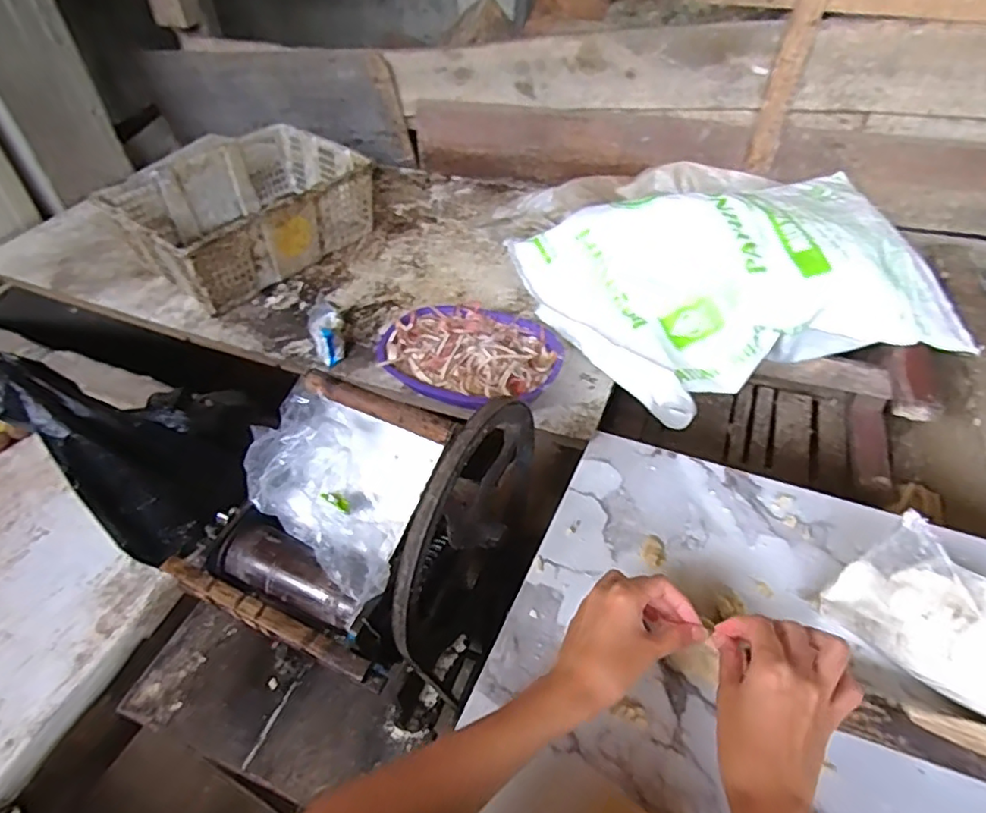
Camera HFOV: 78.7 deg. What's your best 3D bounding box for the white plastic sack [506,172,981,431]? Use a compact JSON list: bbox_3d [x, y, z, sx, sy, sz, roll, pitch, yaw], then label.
[{"bbox_3d":[0.413,-0.215,1.022,0.662,0.191,0.409,-13,47,-11],"label":"white plastic sack"}]

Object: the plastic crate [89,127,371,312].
[{"bbox_3d":[-0.531,-0.426,1.308,0.333,0.148,0.476,30,54,27],"label":"plastic crate"}]

